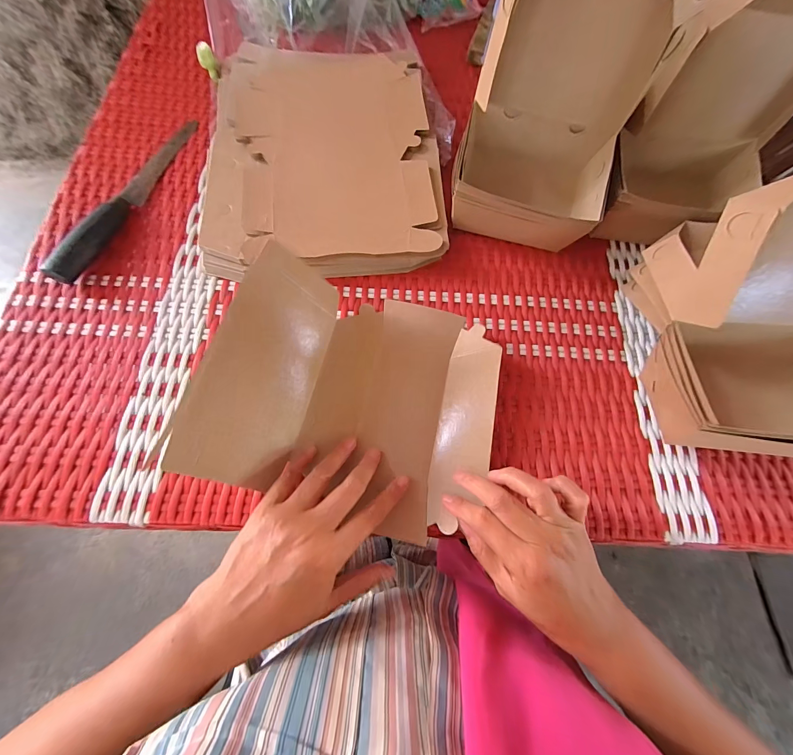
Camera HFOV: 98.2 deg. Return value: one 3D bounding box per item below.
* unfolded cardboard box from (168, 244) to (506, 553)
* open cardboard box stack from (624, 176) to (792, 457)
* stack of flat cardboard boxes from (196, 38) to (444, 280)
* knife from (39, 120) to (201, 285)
[{"bbox_3d":[-0.025,0.008,0.292,0.219,0.069,0.206,16,71,3],"label":"unfolded cardboard box"},{"bbox_3d":[0.296,-0.049,0.272,0.144,0.169,0.199,-1,71,-3],"label":"open cardboard box stack"},{"bbox_3d":[-0.082,-0.259,0.395,0.248,0.036,0.323,-4,71,-4],"label":"stack of flat cardboard boxes"},{"bbox_3d":[-0.287,-0.203,0.366,0.025,0.028,0.242,15,71,3],"label":"knife"}]

